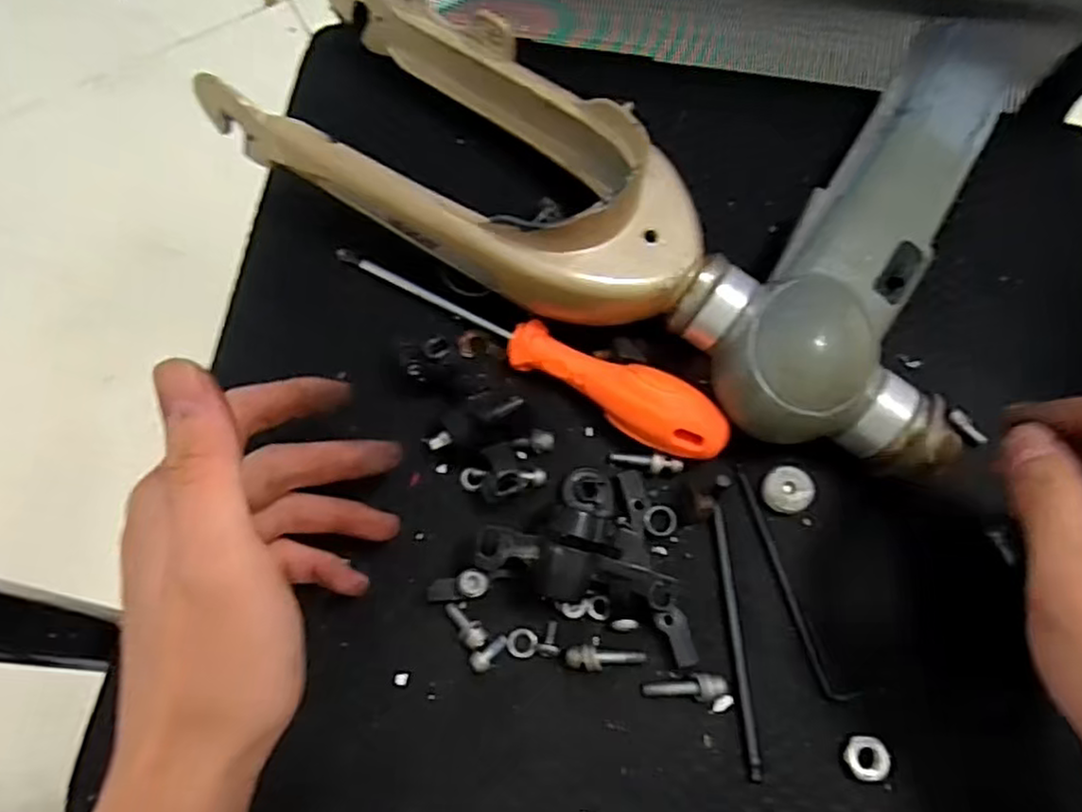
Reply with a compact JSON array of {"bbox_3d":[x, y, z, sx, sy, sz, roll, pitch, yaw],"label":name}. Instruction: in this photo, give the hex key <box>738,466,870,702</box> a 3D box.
[{"bbox_3d":[0.109,0.077,0.310,0.015,0.011,0.106,-21,77,-7],"label":"hex key"}]

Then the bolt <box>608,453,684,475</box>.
[{"bbox_3d":[0.048,0.027,0.324,0.034,0.007,0.009,4,75,-1],"label":"bolt"}]

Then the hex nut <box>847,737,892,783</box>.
[{"bbox_3d":[0.135,0.145,0.288,0.016,0.005,0.016,2,75,-1],"label":"hex nut"}]

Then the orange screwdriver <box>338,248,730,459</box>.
[{"bbox_3d":[-0.008,-0.029,0.331,0.207,0.030,0.031,27,76,7],"label":"orange screwdriver"}]

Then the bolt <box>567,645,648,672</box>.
[{"bbox_3d":[0.028,0.107,0.296,0.034,0.006,0.010,5,75,0],"label":"bolt"}]

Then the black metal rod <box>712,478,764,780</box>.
[{"bbox_3d":[0.084,0.092,0.304,0.008,0.004,0.124,-7,70,18],"label":"black metal rod"}]

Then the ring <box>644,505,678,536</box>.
[{"bbox_3d":[0.054,0.052,0.320,0.016,0.004,0.014,2,75,-1],"label":"ring"}]

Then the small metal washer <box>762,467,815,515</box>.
[{"bbox_3d":[0.113,0.038,0.321,0.022,0.005,0.021,0,75,-2],"label":"small metal washer"}]

